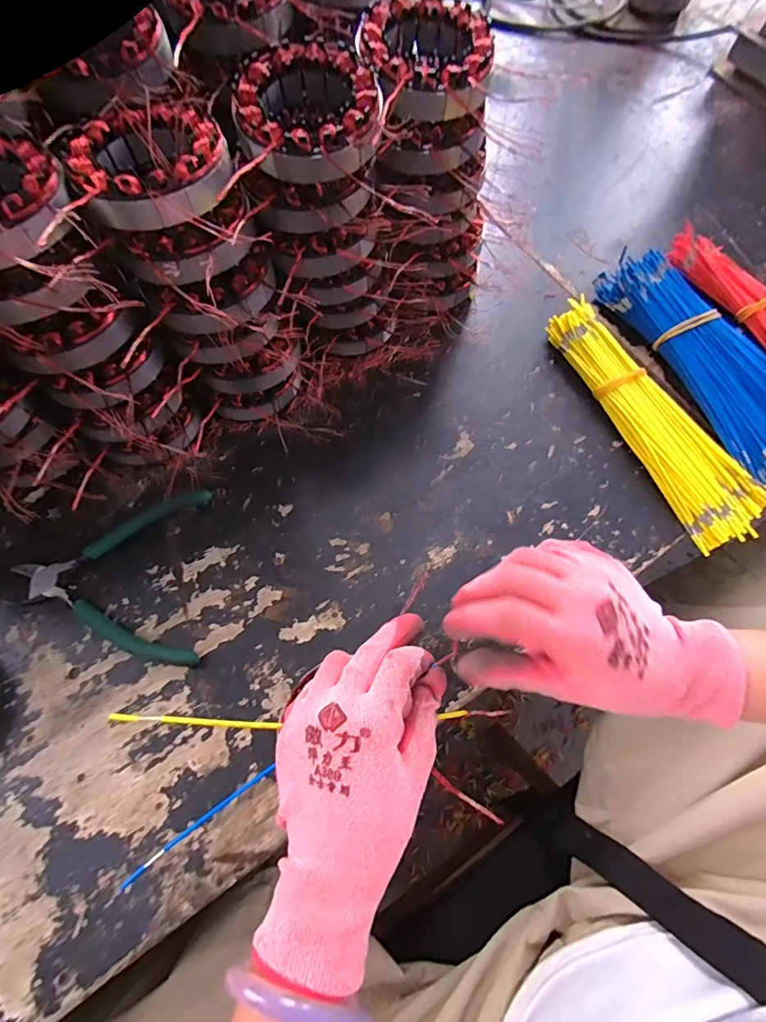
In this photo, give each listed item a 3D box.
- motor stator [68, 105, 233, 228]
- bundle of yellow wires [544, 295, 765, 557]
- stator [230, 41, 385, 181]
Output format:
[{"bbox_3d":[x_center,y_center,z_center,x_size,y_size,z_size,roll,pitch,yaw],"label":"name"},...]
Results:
[{"bbox_3d":[-0.130,-0.199,0.268,0.083,0.027,0.084,1,68,-2],"label":"motor stator"},{"bbox_3d":[0.236,-0.086,0.407,0.071,0.025,0.242,-22,71,-11],"label":"bundle of yellow wires"},{"bbox_3d":[-0.044,-0.237,0.283,0.085,0.029,0.094,-2,68,-4],"label":"stator"}]

